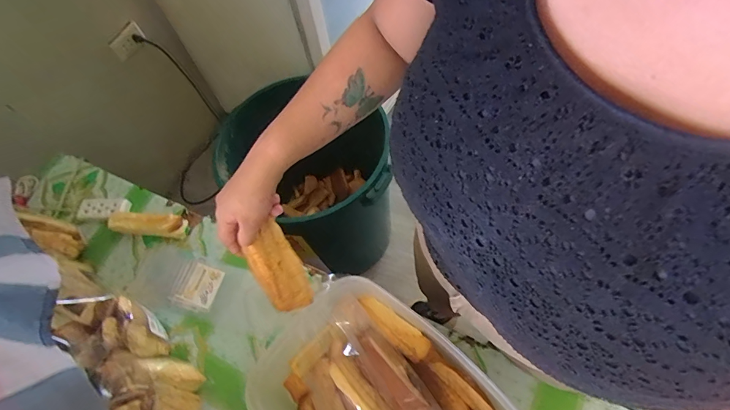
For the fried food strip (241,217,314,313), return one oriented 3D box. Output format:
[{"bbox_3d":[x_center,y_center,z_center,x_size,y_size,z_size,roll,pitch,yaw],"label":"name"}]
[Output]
[{"bbox_3d":[-0.106,0.079,0.482,0.053,0.018,0.109,-34,109,-23],"label":"fried food strip"}]

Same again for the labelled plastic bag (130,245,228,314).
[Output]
[{"bbox_3d":[-0.359,0.142,0.739,0.177,0.011,0.100,13,76,12],"label":"labelled plastic bag"}]

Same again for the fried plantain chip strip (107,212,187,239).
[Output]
[{"bbox_3d":[-0.431,0.036,0.776,0.153,0.032,0.046,4,62,10],"label":"fried plantain chip strip"}]

